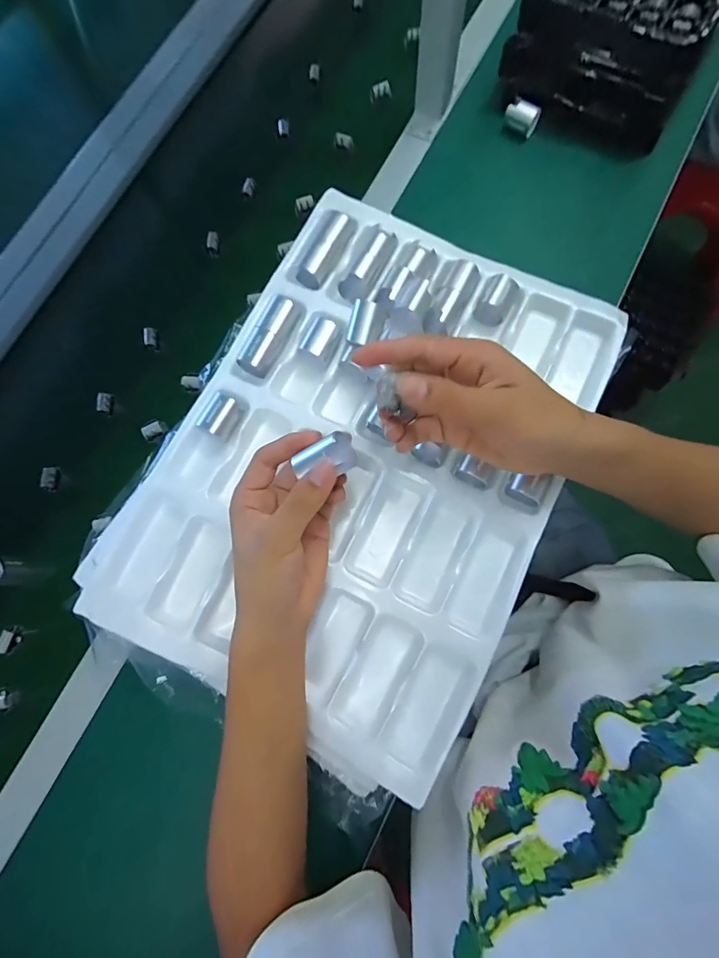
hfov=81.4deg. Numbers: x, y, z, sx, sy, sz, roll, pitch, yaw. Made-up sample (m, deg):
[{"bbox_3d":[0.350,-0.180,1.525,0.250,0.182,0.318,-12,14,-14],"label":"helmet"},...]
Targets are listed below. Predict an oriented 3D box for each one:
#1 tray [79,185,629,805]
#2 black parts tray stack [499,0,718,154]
[{"bbox_3d":[0.008,-0.018,0.367,0.327,0.051,0.453,31,80,8],"label":"tray"},{"bbox_3d":[0.364,-0.639,0.536,0.210,0.081,0.423,28,79,7],"label":"black parts tray stack"}]

